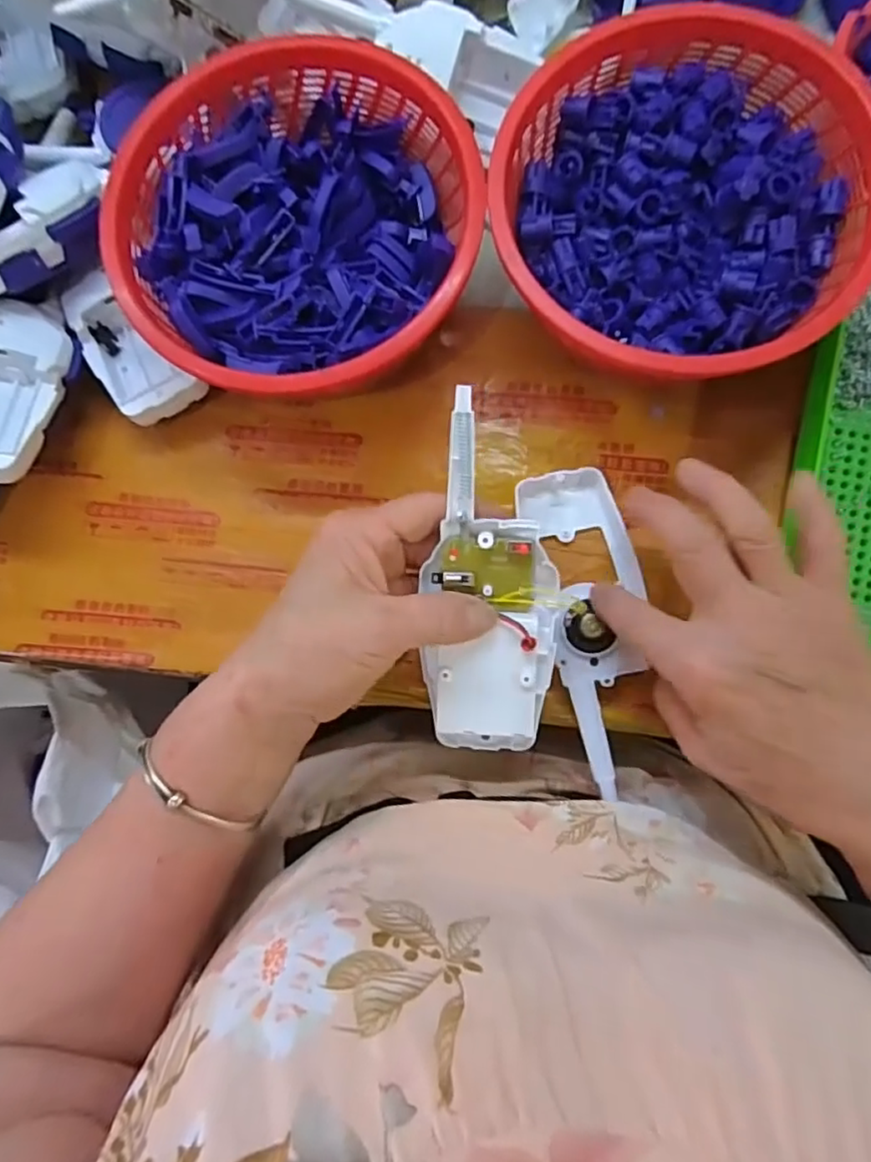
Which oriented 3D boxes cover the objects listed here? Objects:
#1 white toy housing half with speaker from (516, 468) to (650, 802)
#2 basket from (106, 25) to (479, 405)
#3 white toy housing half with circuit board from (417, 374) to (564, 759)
[{"bbox_3d":[0.080,0.022,0.332,0.060,0.019,0.165,-4,75,5],"label":"white toy housing half with speaker"},{"bbox_3d":[-0.066,-0.175,0.342,0.176,0.078,0.180,0,83,3],"label":"basket"},{"bbox_3d":[0.024,0.001,0.295,0.061,0.017,0.162,-4,97,5],"label":"white toy housing half with circuit board"}]

